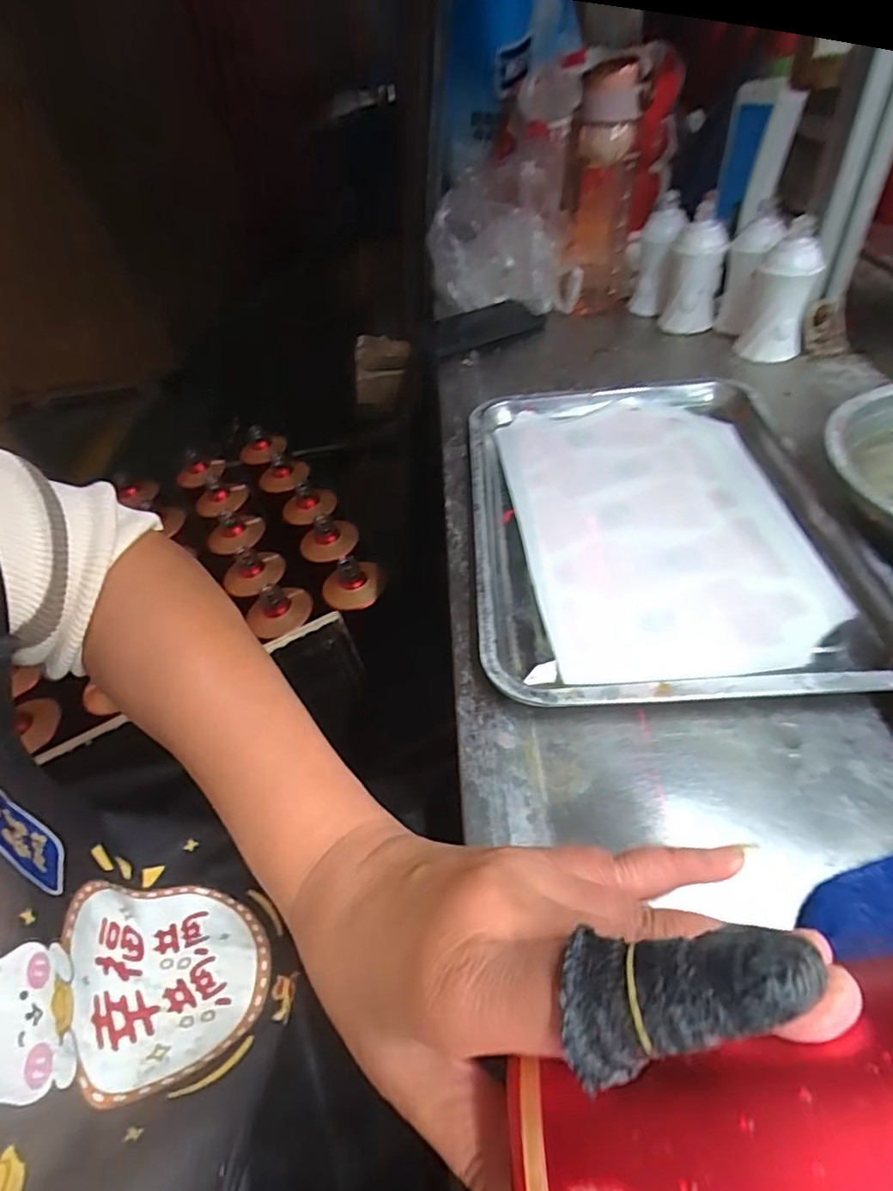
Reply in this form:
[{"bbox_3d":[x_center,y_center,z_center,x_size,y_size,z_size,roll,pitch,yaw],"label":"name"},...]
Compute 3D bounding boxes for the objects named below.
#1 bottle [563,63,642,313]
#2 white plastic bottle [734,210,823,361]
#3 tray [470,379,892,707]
[{"bbox_3d":[0.173,-0.448,0.648,0.077,0.225,0.063,7,49,13],"label":"bottle"},{"bbox_3d":[0.334,-0.298,0.564,0.058,0.113,0.055,19,52,22],"label":"white plastic bottle"},{"bbox_3d":[0.147,-0.063,0.429,0.246,0.023,0.341,-3,47,4],"label":"tray"}]

